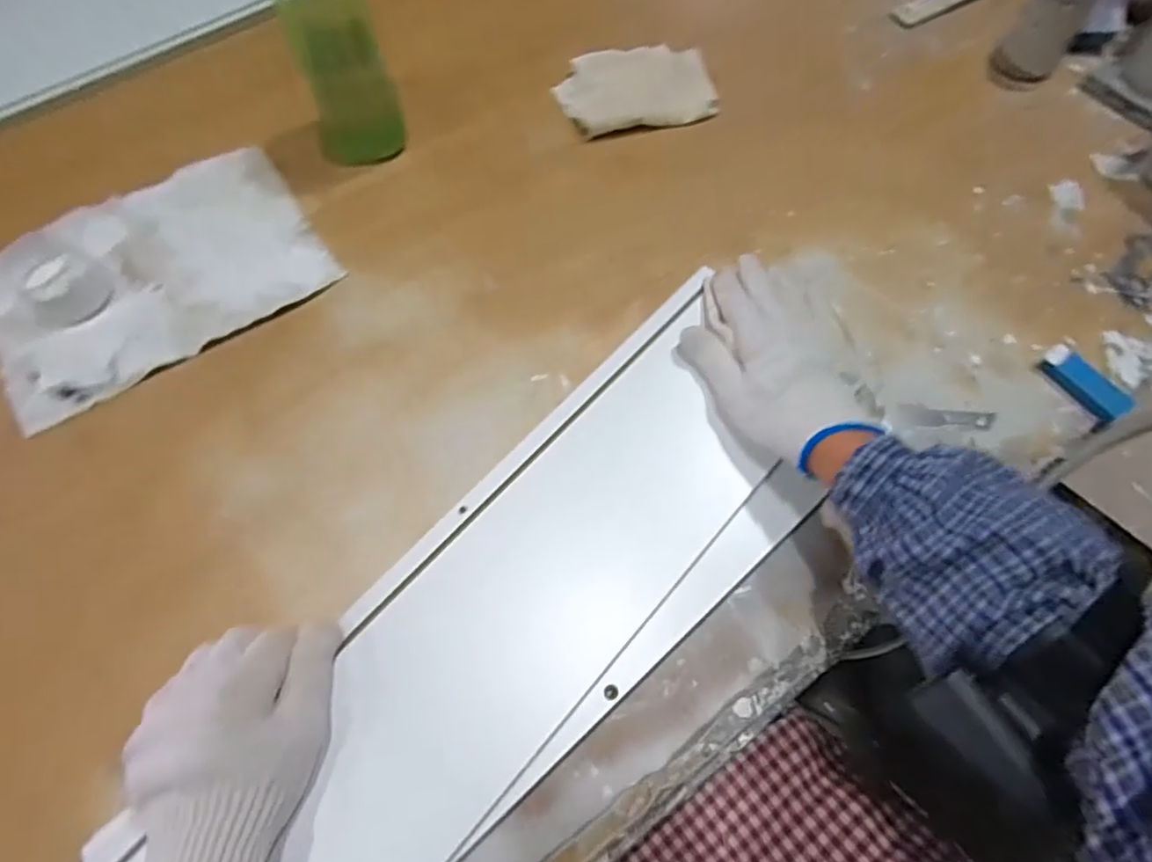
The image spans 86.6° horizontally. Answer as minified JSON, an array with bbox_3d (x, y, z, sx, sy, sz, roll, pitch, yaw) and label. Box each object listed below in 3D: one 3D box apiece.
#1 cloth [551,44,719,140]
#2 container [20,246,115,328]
[{"bbox_3d":[0.062,-0.356,0.634,0.155,0.009,0.112,-14,66,-6],"label":"cloth"},{"bbox_3d":[-0.433,-0.126,0.509,0.069,0.042,0.064,0,65,0],"label":"container"}]

